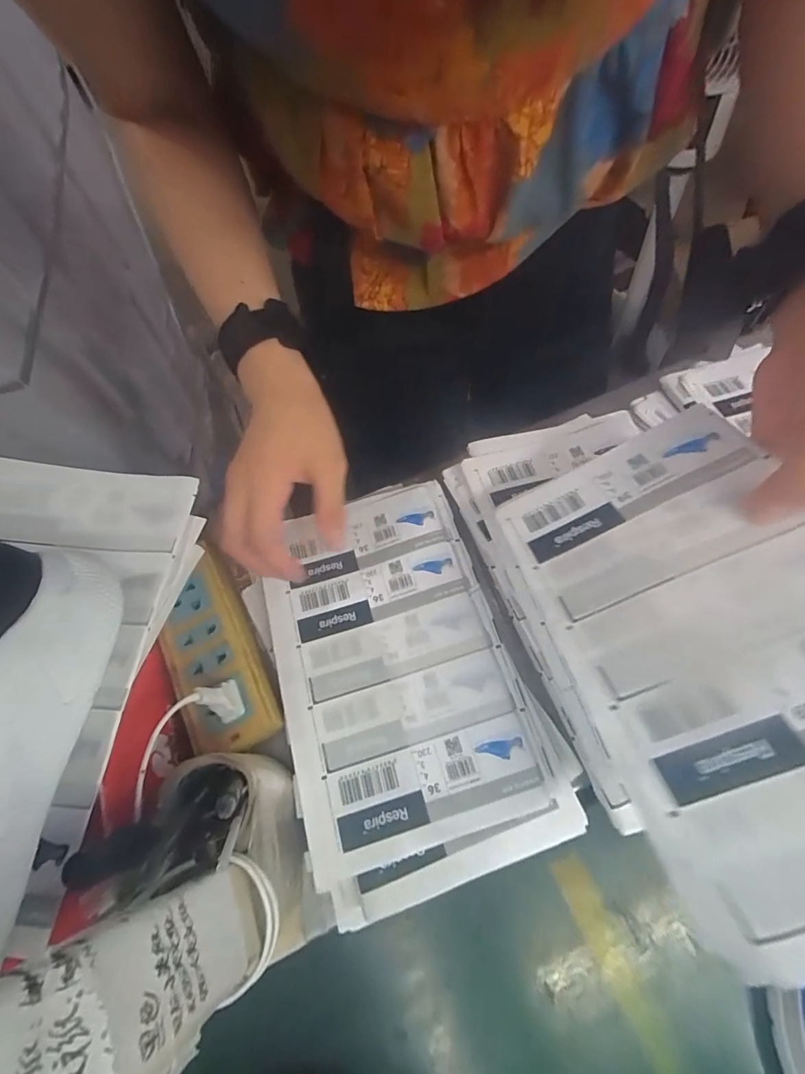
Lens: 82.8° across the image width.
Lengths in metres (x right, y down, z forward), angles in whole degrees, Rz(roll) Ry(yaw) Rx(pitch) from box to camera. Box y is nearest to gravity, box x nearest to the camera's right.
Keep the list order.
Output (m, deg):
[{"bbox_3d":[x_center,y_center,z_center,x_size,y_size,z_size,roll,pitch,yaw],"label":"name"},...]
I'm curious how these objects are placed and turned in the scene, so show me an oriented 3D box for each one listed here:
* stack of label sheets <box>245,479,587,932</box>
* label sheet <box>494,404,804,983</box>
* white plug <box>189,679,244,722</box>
[{"bbox_3d":[-0.009,0.090,0.321,0.166,0.020,0.260,-20,63,-7],"label":"stack of label sheets"},{"bbox_3d":[0.150,0.034,0.217,0.142,0.012,0.238,-24,49,10],"label":"label sheet"},{"bbox_3d":[-0.115,0.100,0.286,0.015,0.044,0.025,-25,64,-10],"label":"white plug"}]

